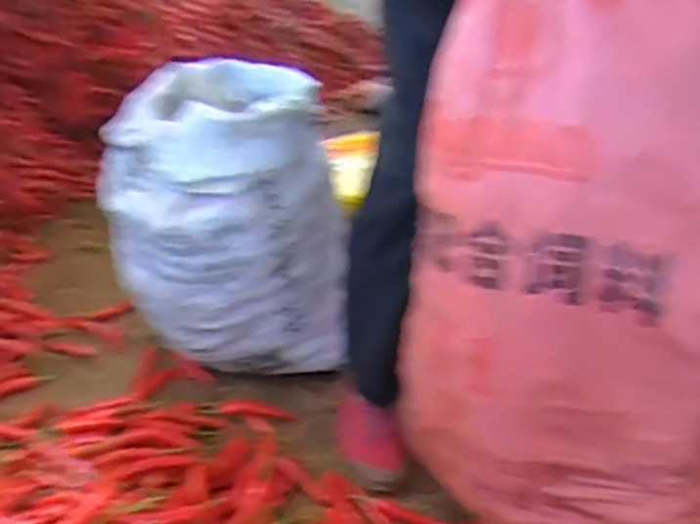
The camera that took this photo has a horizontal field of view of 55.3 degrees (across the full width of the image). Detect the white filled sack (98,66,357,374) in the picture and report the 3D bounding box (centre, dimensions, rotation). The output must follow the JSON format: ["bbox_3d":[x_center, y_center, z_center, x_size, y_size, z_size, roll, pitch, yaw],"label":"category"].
[{"bbox_3d":[-0.196,-0.087,1.116,0.360,0.407,0.378,-5,29,-13],"label":"white filled sack"}]

